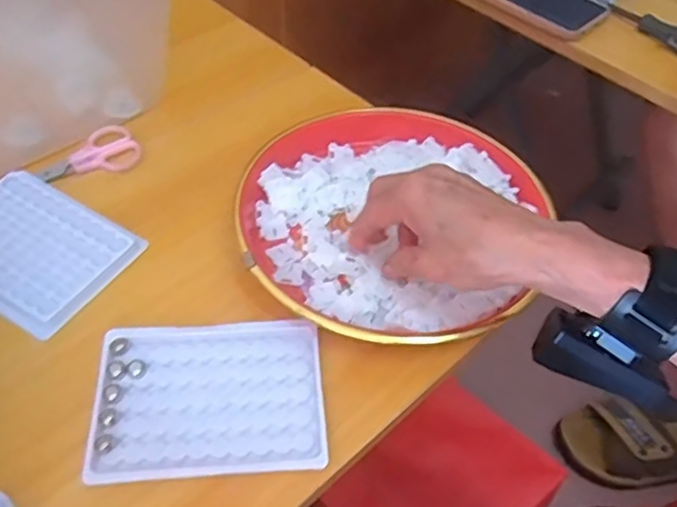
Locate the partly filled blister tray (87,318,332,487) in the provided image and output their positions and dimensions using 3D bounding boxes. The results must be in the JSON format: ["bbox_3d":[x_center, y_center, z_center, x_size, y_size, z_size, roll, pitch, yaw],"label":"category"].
[{"bbox_3d":[-0.074,0.082,0.379,0.127,0.007,0.099,-1,49,-6],"label":"partly filled blister tray"}]

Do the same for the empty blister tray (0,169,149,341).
[{"bbox_3d":[-0.212,-0.004,0.449,0.122,0.011,0.094,27,55,16],"label":"empty blister tray"}]

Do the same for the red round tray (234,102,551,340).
[{"bbox_3d":[0.032,-0.028,0.463,0.206,0.024,0.210,2,50,-2],"label":"red round tray"}]

